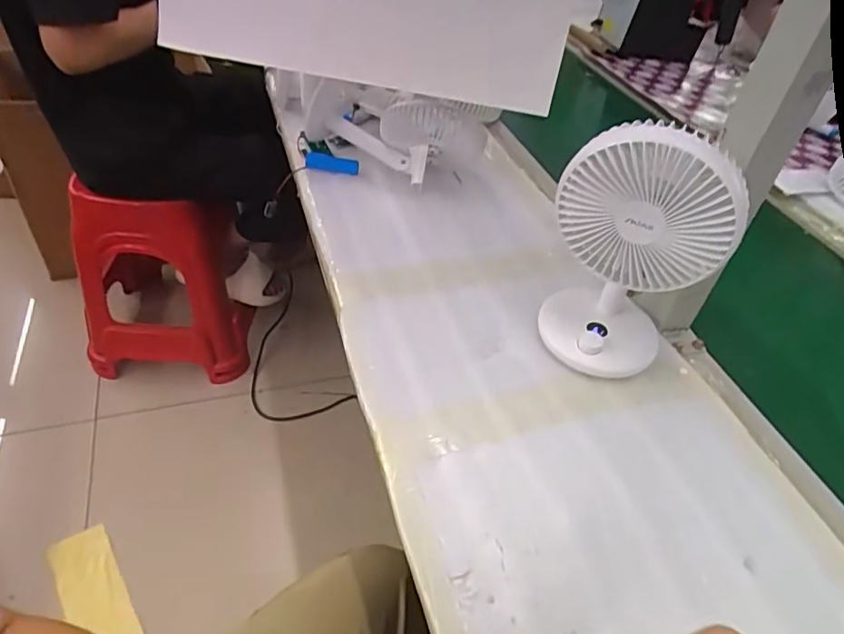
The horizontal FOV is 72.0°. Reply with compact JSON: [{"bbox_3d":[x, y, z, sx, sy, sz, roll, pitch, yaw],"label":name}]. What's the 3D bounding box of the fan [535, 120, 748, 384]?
[{"bbox_3d":[0.166,-0.056,0.471,0.119,0.212,0.092,19,44,12],"label":"fan"}]

